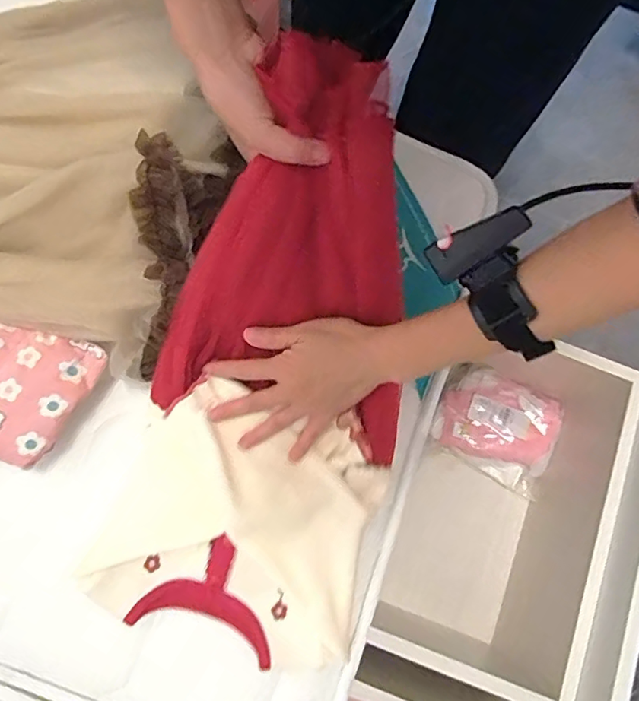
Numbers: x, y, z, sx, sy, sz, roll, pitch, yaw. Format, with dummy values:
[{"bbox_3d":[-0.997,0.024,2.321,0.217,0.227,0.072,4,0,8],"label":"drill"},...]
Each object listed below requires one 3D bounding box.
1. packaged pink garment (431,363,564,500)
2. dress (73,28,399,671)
[{"bbox_3d":[0.304,0.129,0.873,0.194,0.045,0.170,25,78,5],"label":"packaged pink garment"},{"bbox_3d":[-0.034,0.028,0.416,0.236,0.087,0.489,15,109,3],"label":"dress"}]

